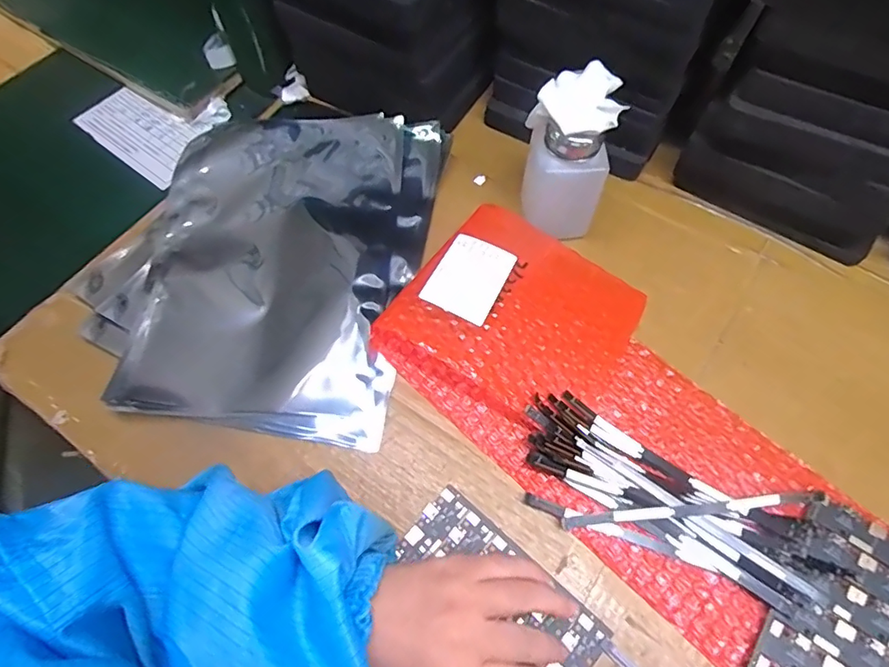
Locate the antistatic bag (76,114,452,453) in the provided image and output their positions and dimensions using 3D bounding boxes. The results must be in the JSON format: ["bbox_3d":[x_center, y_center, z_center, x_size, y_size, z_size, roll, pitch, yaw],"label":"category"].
[{"bbox_3d":[-0.144,-0.066,0.425,0.247,0.026,0.292,10,65,7],"label":"antistatic bag"}]

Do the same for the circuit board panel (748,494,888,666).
[{"bbox_3d":[0.240,0.173,0.305,0.077,0.007,0.132,33,72,15],"label":"circuit board panel"}]

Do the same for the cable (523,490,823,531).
[{"bbox_3d":[0.151,0.112,0.337,0.192,0.007,0.020,-4,66,1],"label":"cable"}]

